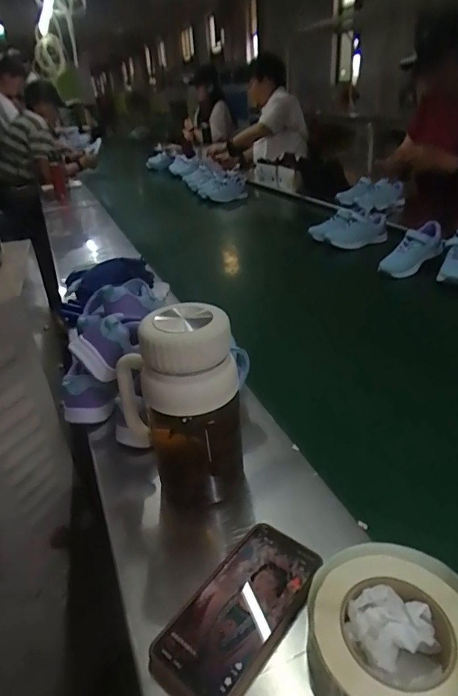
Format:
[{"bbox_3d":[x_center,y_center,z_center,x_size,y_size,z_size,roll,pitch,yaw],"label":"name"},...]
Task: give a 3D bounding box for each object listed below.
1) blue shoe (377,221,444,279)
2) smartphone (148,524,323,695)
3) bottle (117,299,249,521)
[{"bbox_3d":[0.451,-0.234,1.099,0.204,0.068,0.065,-38,43,-14],"label":"blue shoe"},{"bbox_3d":[0.011,0.225,0.387,0.082,0.015,0.161,20,38,36],"label":"smartphone"},{"bbox_3d":[-0.055,0.064,0.494,0.094,0.223,0.136,-22,32,-27],"label":"bottle"}]

